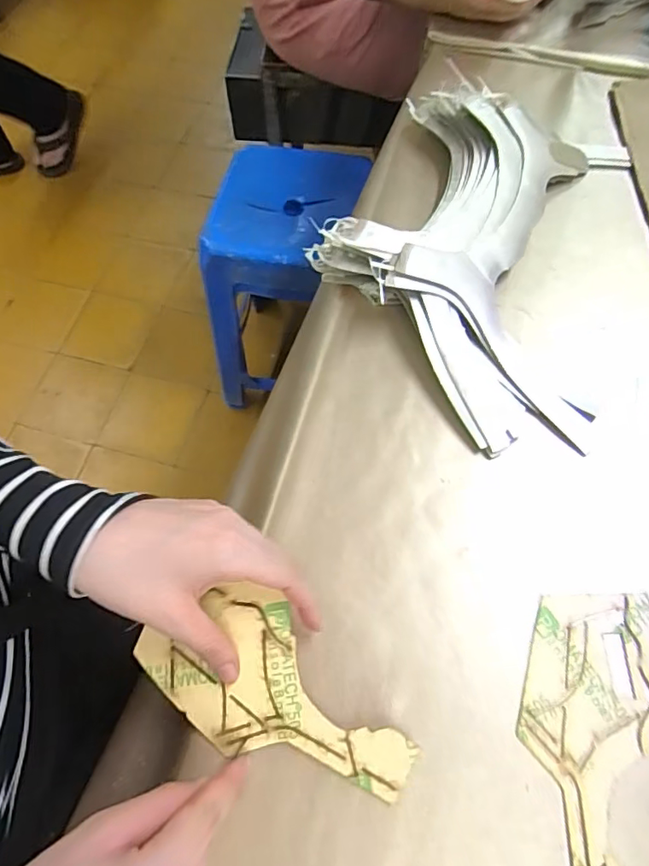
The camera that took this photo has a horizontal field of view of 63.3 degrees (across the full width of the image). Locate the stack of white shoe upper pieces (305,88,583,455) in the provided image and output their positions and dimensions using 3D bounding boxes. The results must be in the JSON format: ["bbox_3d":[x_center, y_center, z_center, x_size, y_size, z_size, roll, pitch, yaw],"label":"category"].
[{"bbox_3d":[0.104,-0.151,0.418,0.213,0.046,0.331,8,66,6],"label":"stack of white shoe upper pieces"}]

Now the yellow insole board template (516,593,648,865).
[{"bbox_3d":[0.146,0.169,0.286,0.076,0.005,0.166,16,67,10],"label":"yellow insole board template"}]

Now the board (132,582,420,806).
[{"bbox_3d":[-0.029,0.151,0.294,0.148,0.004,0.079,43,85,12],"label":"board"}]

